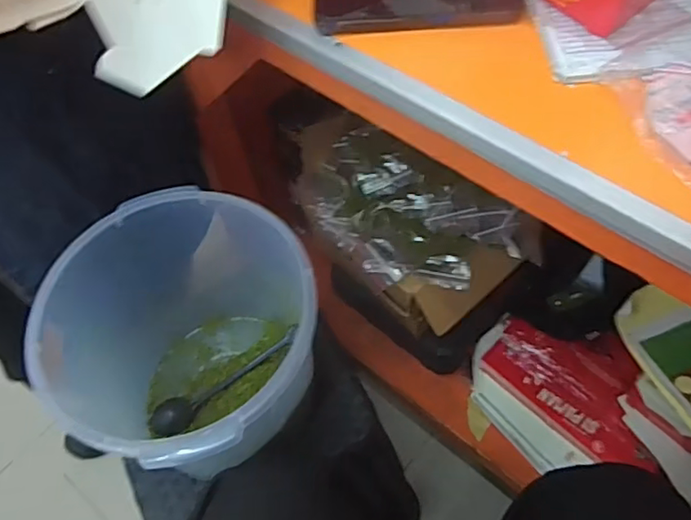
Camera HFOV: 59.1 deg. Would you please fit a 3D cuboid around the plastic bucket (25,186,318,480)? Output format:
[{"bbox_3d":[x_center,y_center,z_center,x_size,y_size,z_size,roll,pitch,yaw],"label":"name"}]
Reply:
[{"bbox_3d":[-0.147,0.085,0.637,0.259,0.246,0.258,-2,59,3],"label":"plastic bucket"}]

